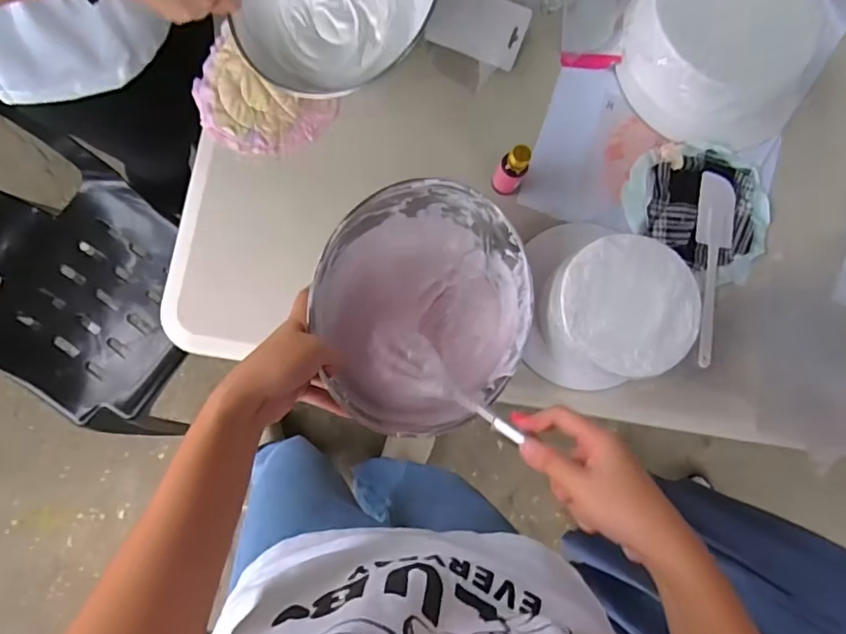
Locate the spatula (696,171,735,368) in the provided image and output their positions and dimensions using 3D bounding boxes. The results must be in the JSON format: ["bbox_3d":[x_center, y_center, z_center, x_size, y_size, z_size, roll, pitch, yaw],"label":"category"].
[{"bbox_3d":[0.351,-0.059,0.640,0.045,0.010,0.232,8,84,-1],"label":"spatula"}]

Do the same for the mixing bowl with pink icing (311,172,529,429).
[{"bbox_3d":[0.007,-0.008,0.526,0.217,0.102,0.214,0,85,-2],"label":"mixing bowl with pink icing"}]

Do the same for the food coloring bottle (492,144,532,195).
[{"bbox_3d":[0.100,-0.164,0.593,0.030,0.074,0.030,0,85,-2],"label":"food coloring bottle"}]

